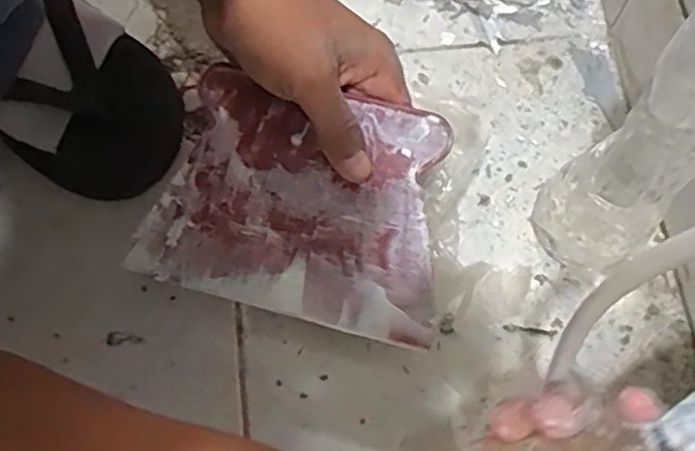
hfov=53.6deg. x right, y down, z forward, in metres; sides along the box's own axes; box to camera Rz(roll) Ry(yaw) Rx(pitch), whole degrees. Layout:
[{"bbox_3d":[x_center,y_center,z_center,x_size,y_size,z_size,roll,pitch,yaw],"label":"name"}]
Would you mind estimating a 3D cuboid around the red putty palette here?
[{"bbox_3d":[-0.028,-0.011,0.371,0.158,0.004,0.120,13,95,4],"label":"red putty palette"}]

